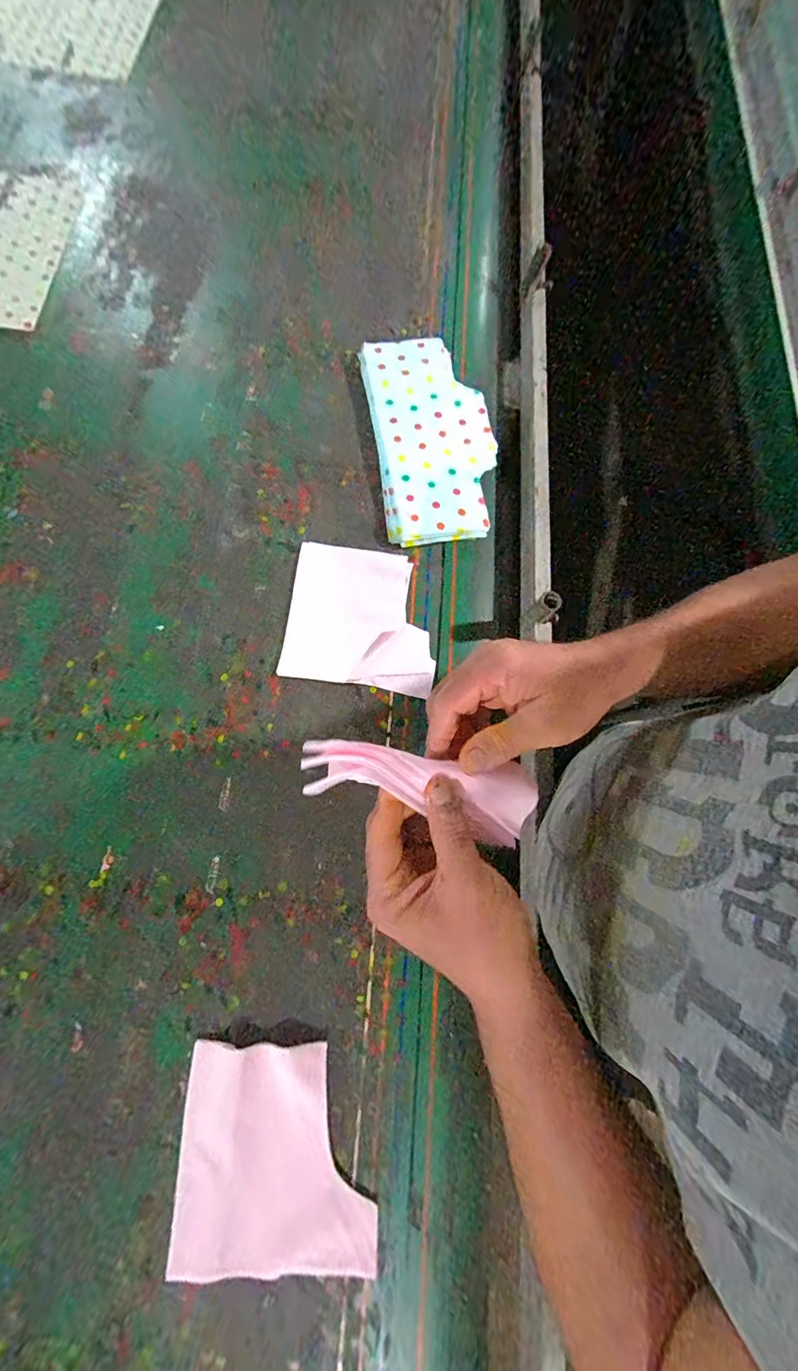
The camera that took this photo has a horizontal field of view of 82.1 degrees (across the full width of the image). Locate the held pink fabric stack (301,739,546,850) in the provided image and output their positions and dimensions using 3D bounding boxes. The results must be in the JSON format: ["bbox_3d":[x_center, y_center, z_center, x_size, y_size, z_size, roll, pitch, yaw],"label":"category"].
[{"bbox_3d":[0.015,0.065,0.304,0.157,0.023,0.049,15,74,-5],"label":"held pink fabric stack"}]

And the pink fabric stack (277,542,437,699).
[{"bbox_3d":[-0.040,-0.078,0.510,0.165,0.012,0.159,8,74,2],"label":"pink fabric stack"}]

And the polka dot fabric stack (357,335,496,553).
[{"bbox_3d":[0.040,-0.308,0.563,0.140,0.018,0.286,-8,74,-3],"label":"polka dot fabric stack"}]

